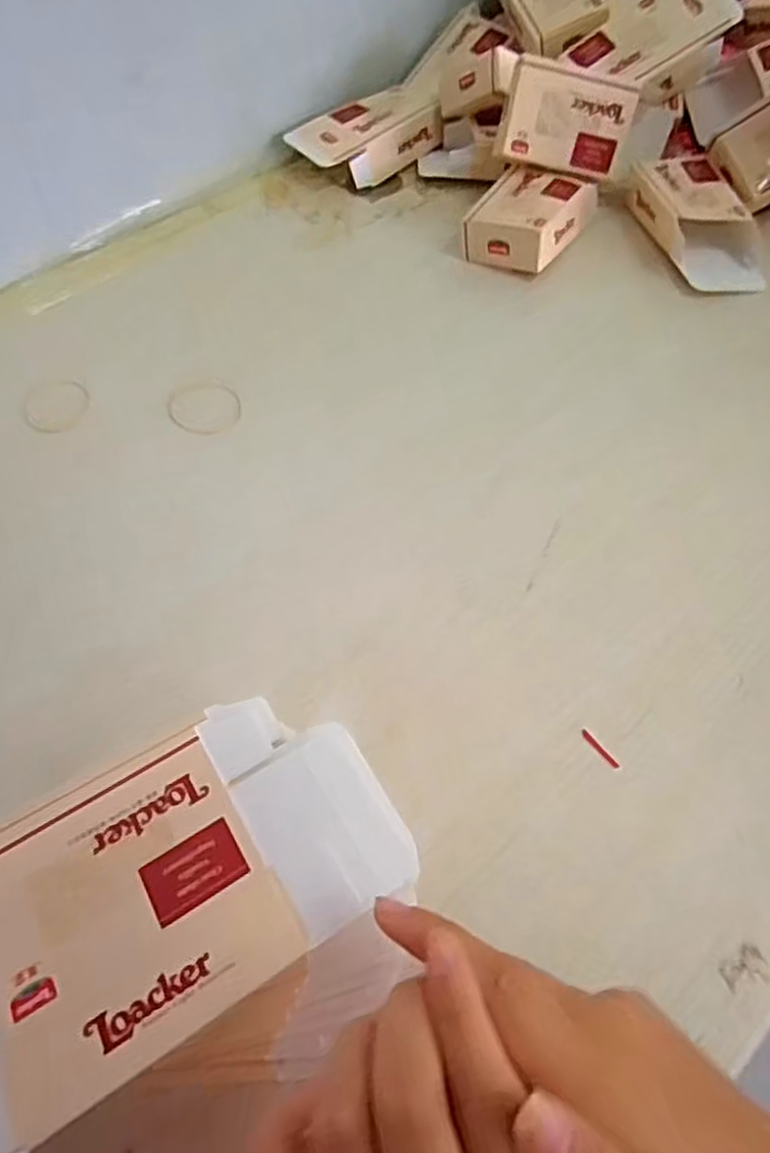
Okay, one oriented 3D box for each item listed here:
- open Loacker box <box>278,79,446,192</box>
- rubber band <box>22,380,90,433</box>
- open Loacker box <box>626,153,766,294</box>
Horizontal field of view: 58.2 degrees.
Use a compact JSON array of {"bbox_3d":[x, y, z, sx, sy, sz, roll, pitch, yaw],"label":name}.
[{"bbox_3d":[-0.014,-0.413,0.647,0.137,0.043,0.078,-34,63,-19],"label":"open Loacker box"},{"bbox_3d":[-0.235,-0.122,0.494,0.049,0.005,0.048,1,58,1],"label":"rubber band"},{"bbox_3d":[0.260,-0.298,0.577,0.079,0.042,0.138,-11,58,-6],"label":"open Loacker box"}]

